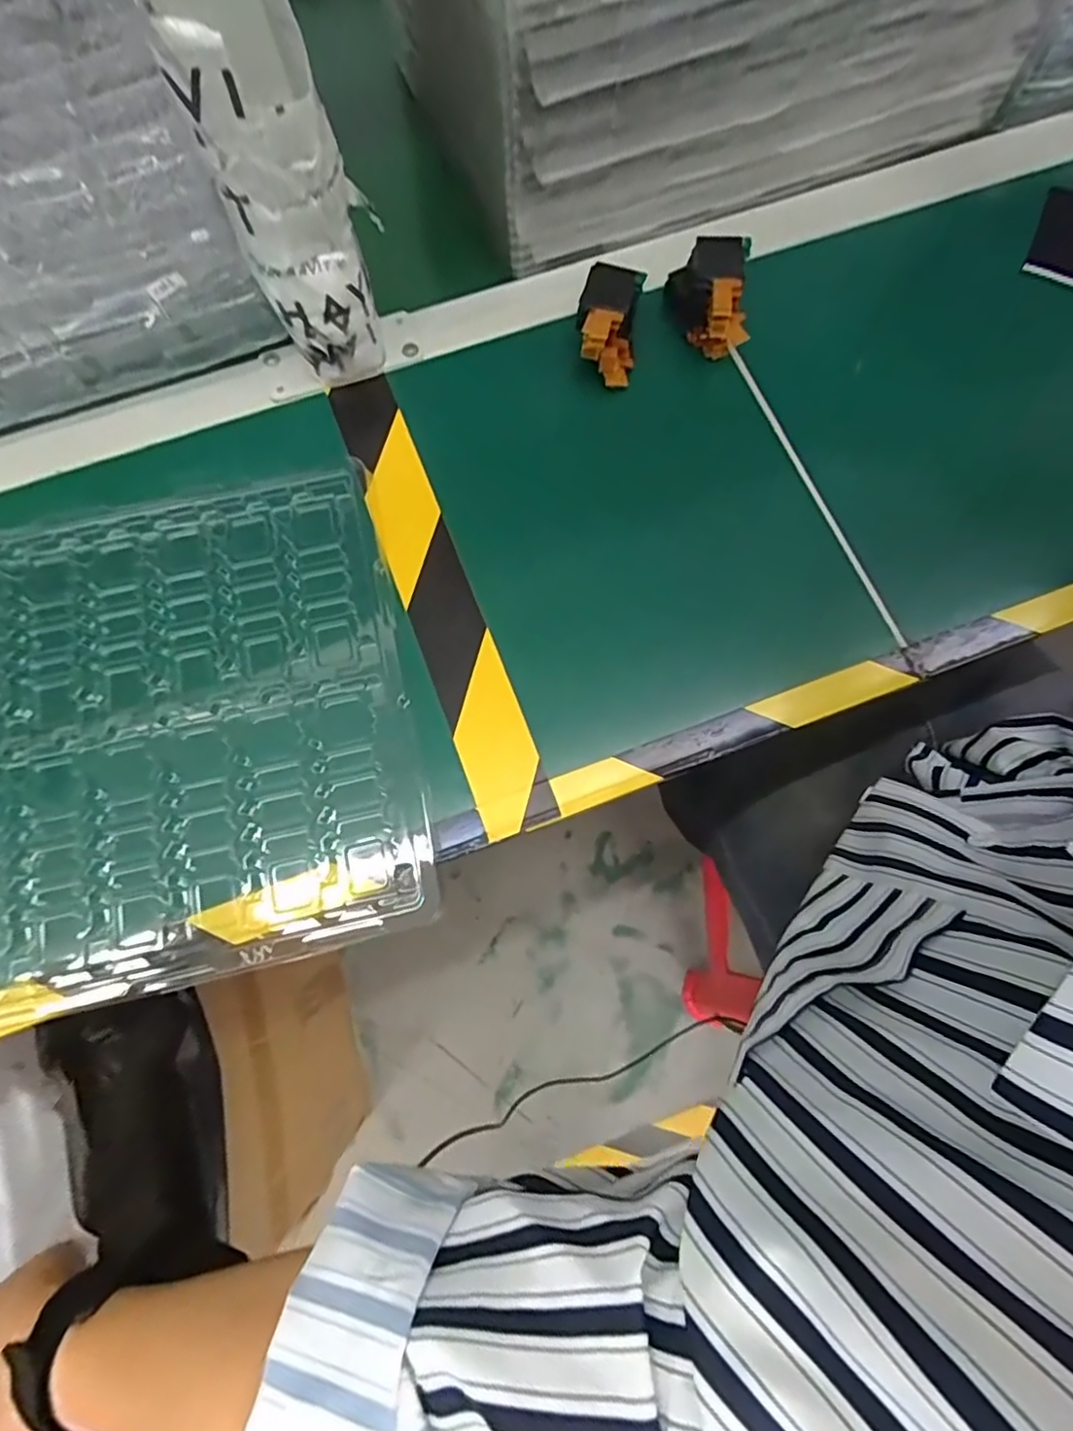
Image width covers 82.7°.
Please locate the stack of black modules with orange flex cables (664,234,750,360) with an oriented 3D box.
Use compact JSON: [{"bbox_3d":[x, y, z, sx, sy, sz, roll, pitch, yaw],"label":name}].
[{"bbox_3d":[0.104,-0.255,0.370,0.042,0.035,0.056,-4,74,0],"label":"stack of black modules with orange flex cables"}]

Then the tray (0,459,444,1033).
[{"bbox_3d":[-0.257,0.013,0.318,0.374,0.008,0.268,-13,74,-3],"label":"tray"}]

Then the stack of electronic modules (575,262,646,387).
[{"bbox_3d":[0.043,-0.237,0.366,0.036,0.034,0.061,8,74,3],"label":"stack of electronic modules"}]

